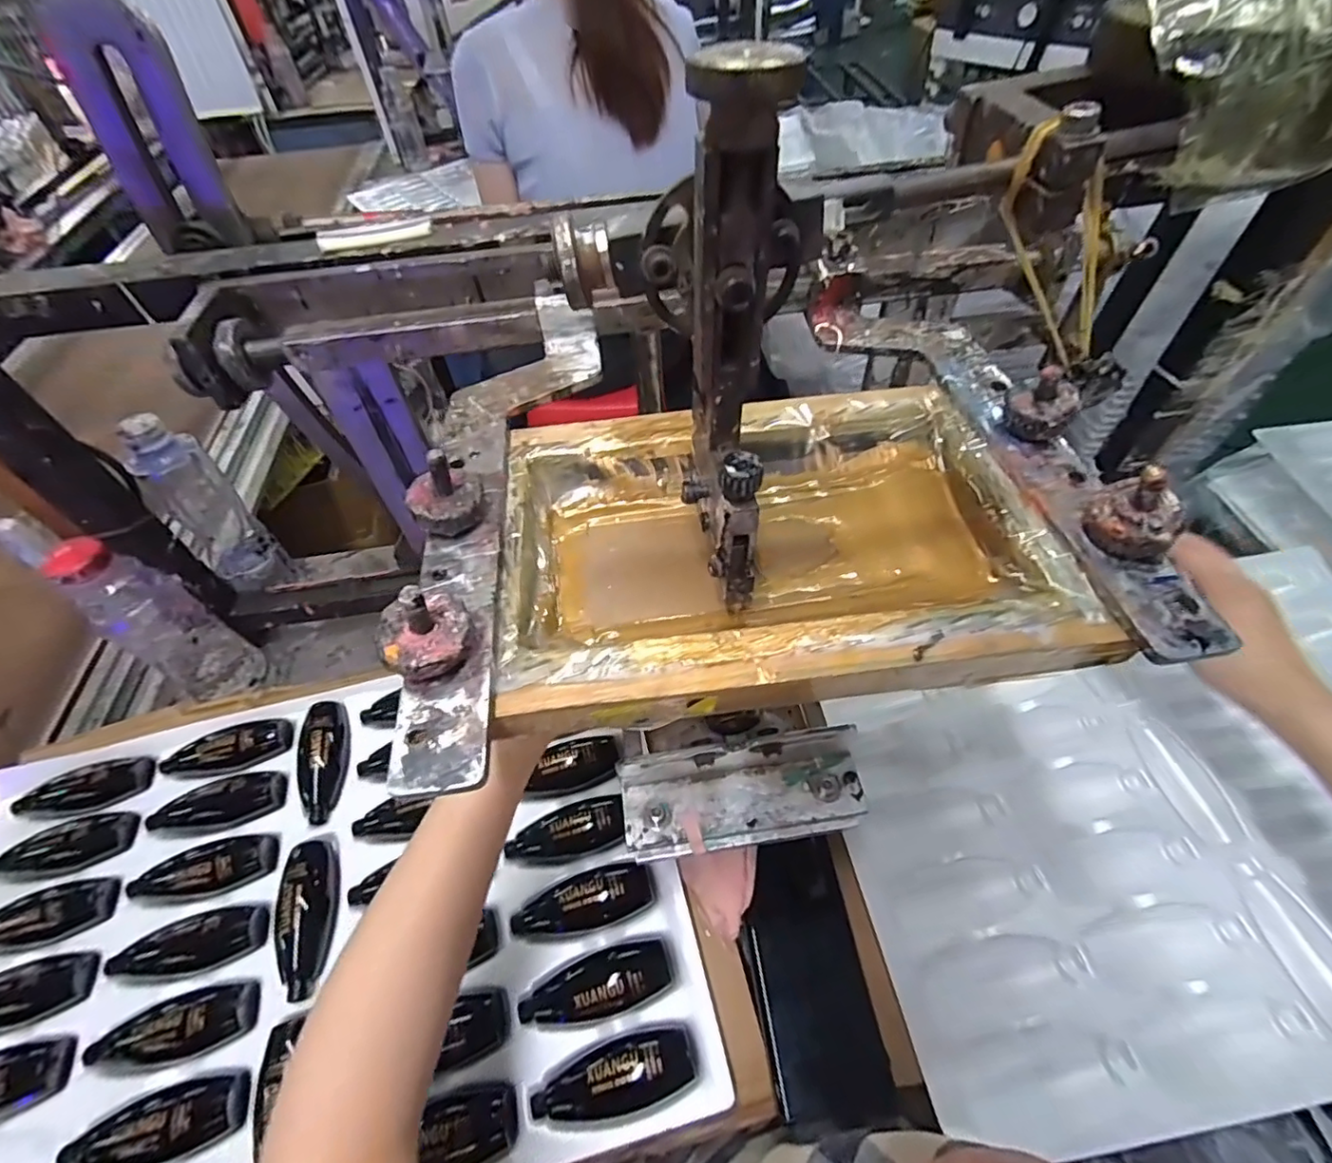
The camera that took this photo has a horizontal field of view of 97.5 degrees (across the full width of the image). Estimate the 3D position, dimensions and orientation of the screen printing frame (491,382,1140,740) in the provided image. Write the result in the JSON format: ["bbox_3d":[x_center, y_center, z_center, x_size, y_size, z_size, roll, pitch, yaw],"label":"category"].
[{"bbox_3d":[0.044,-0.018,0.268,0.226,0.031,0.169,-7,52,-2],"label":"screen printing frame"}]

